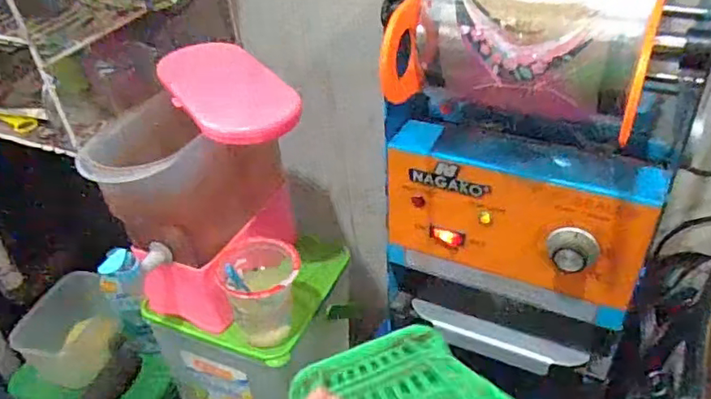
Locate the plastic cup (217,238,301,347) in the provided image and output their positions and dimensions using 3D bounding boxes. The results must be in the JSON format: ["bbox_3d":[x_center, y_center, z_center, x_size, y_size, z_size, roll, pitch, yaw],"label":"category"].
[{"bbox_3d":[-0.105,0.103,0.655,0.081,0.109,0.088,-3,37,2],"label":"plastic cup"}]

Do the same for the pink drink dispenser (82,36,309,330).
[{"bbox_3d":[-0.174,-0.016,0.690,0.204,0.257,0.200,-12,37,-10],"label":"pink drink dispenser"}]

